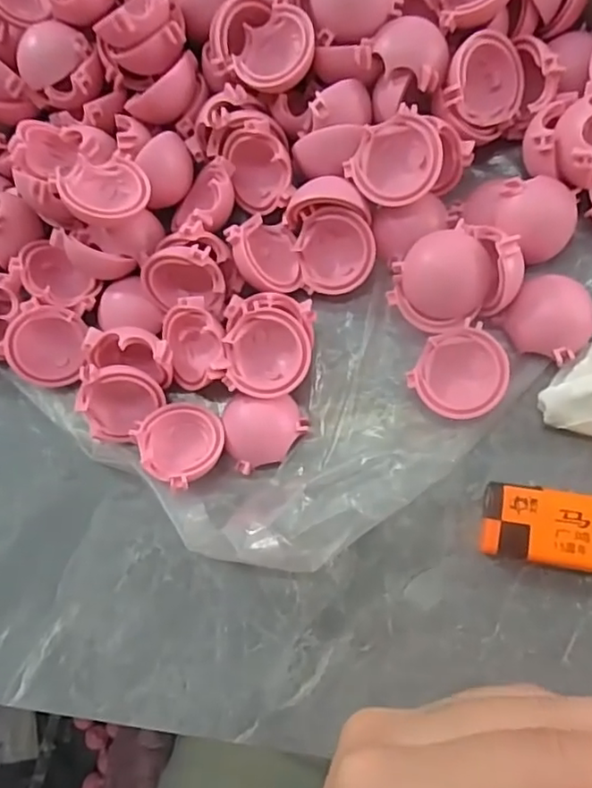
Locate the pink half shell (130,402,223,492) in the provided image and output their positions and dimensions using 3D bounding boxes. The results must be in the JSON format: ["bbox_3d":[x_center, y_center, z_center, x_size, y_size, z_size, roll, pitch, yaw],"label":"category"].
[{"bbox_3d":[-0.040,0.017,0.204,0.028,0.011,0.029,32,67,30],"label":"pink half shell"}]

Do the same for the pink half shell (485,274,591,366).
[{"bbox_3d":[0.085,-0.026,0.197,0.027,0.013,0.027,-44,77,-4],"label":"pink half shell"}]

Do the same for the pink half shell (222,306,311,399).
[{"bbox_3d":[-0.009,-0.014,0.202,0.028,0.013,0.029,-1,78,6],"label":"pink half shell"}]

